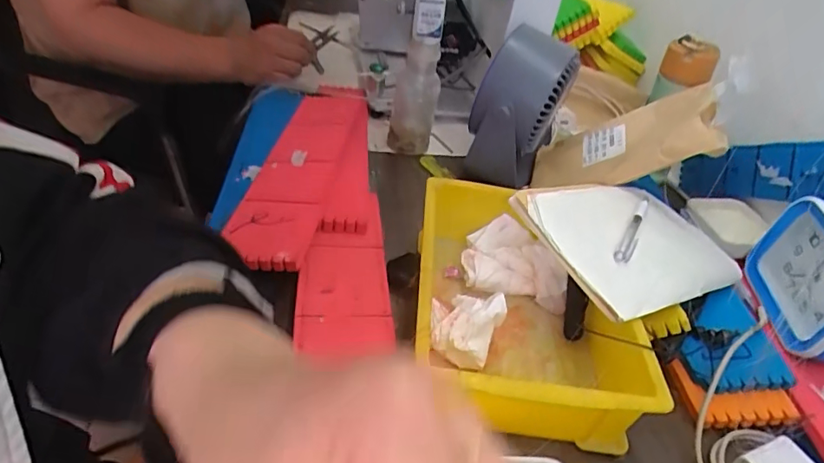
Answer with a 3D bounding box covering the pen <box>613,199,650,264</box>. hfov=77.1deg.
[{"bbox_3d":[0.216,-0.006,0.494,0.014,0.008,0.129,27,42,20],"label":"pen"}]

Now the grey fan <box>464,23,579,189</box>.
[{"bbox_3d":[0.130,-0.141,0.636,0.110,0.191,0.093,17,40,8],"label":"grey fan"}]

